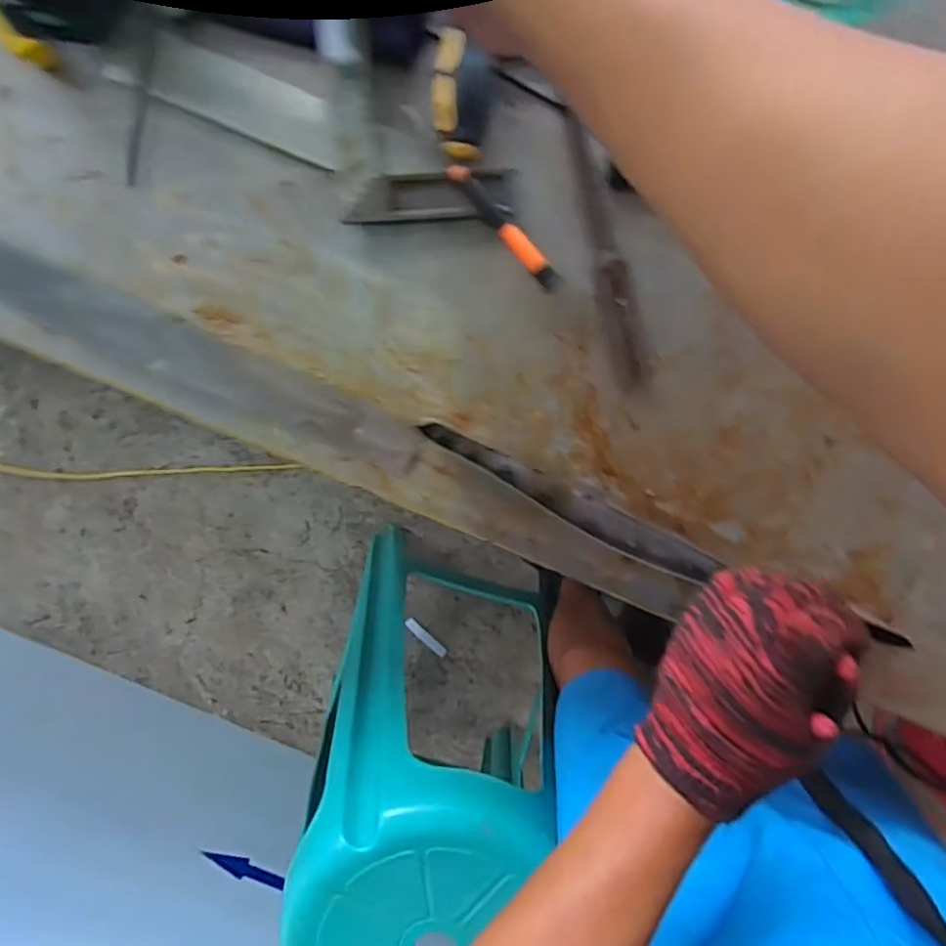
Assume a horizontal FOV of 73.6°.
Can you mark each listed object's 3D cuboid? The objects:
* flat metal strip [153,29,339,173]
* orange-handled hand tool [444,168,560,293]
[{"bbox_3d":[-0.143,-0.234,0.398,0.123,0.010,0.038,22,98,-3],"label":"flat metal strip"},{"bbox_3d":[0.021,-0.157,0.408,0.014,0.019,0.098,-43,96,6],"label":"orange-handled hand tool"}]

